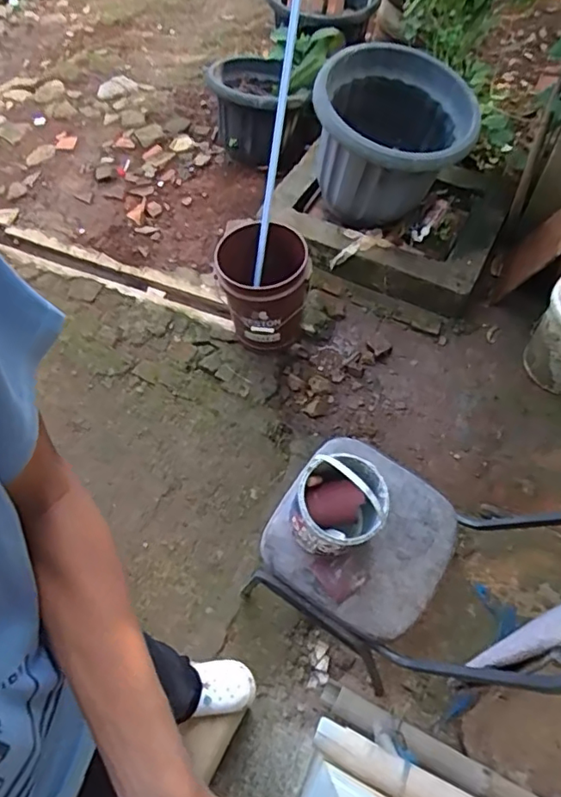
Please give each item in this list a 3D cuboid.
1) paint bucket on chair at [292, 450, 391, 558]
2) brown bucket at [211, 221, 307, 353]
[{"bbox_3d":[0.125,0.219,1.165,0.194,0.275,0.178,15,62,10],"label":"paint bucket on chair"},{"bbox_3d":[-0.053,-0.367,1.941,0.306,0.381,0.273,-13,61,-5],"label":"brown bucket"}]

